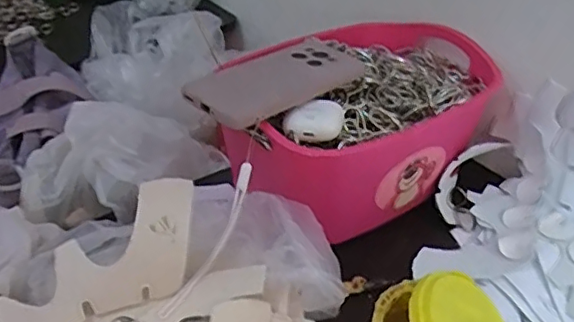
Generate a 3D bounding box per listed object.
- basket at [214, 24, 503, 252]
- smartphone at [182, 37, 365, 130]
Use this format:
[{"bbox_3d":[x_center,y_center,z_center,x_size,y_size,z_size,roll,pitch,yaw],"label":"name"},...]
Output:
[{"bbox_3d":[0.064,-0.041,0.578,0.300,0.115,0.188,-25,43,-30],"label":"basket"},{"bbox_3d":[-0.005,-0.074,0.505,0.161,0.014,0.079,-27,48,-35],"label":"smartphone"}]

